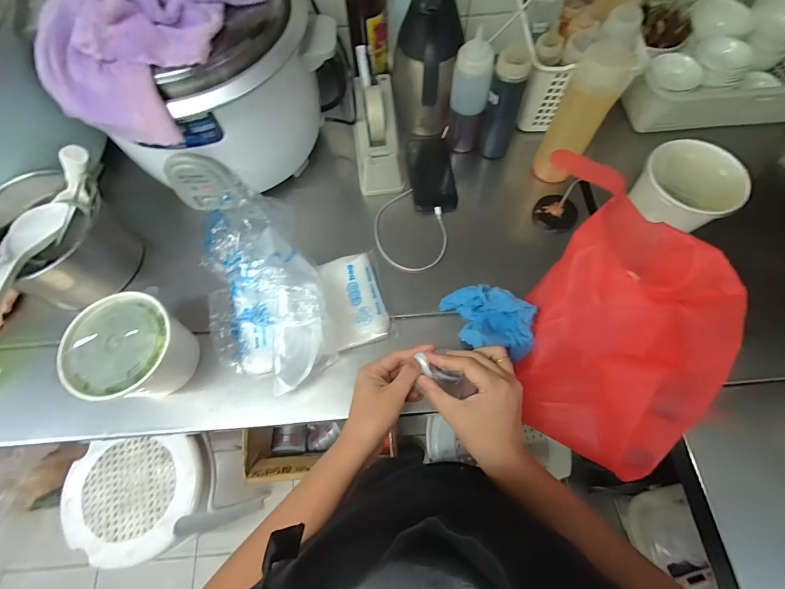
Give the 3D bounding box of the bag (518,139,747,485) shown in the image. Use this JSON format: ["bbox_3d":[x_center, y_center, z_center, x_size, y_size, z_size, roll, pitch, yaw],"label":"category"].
[{"bbox_3d":[0.249,0.029,0.392,0.181,0.124,0.288,13,69,7],"label":"bag"}]

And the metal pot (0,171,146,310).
[{"bbox_3d":[-0.522,-0.077,0.577,0.180,0.121,0.167,12,68,7],"label":"metal pot"}]

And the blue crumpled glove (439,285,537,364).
[{"bbox_3d":[0.134,0.035,0.526,0.130,0.053,0.084,26,71,12],"label":"blue crumpled glove"}]

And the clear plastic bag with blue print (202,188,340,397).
[{"bbox_3d":[-0.200,-0.017,0.536,0.176,0.087,0.318,-19,68,-6],"label":"clear plastic bag with blue print"}]

